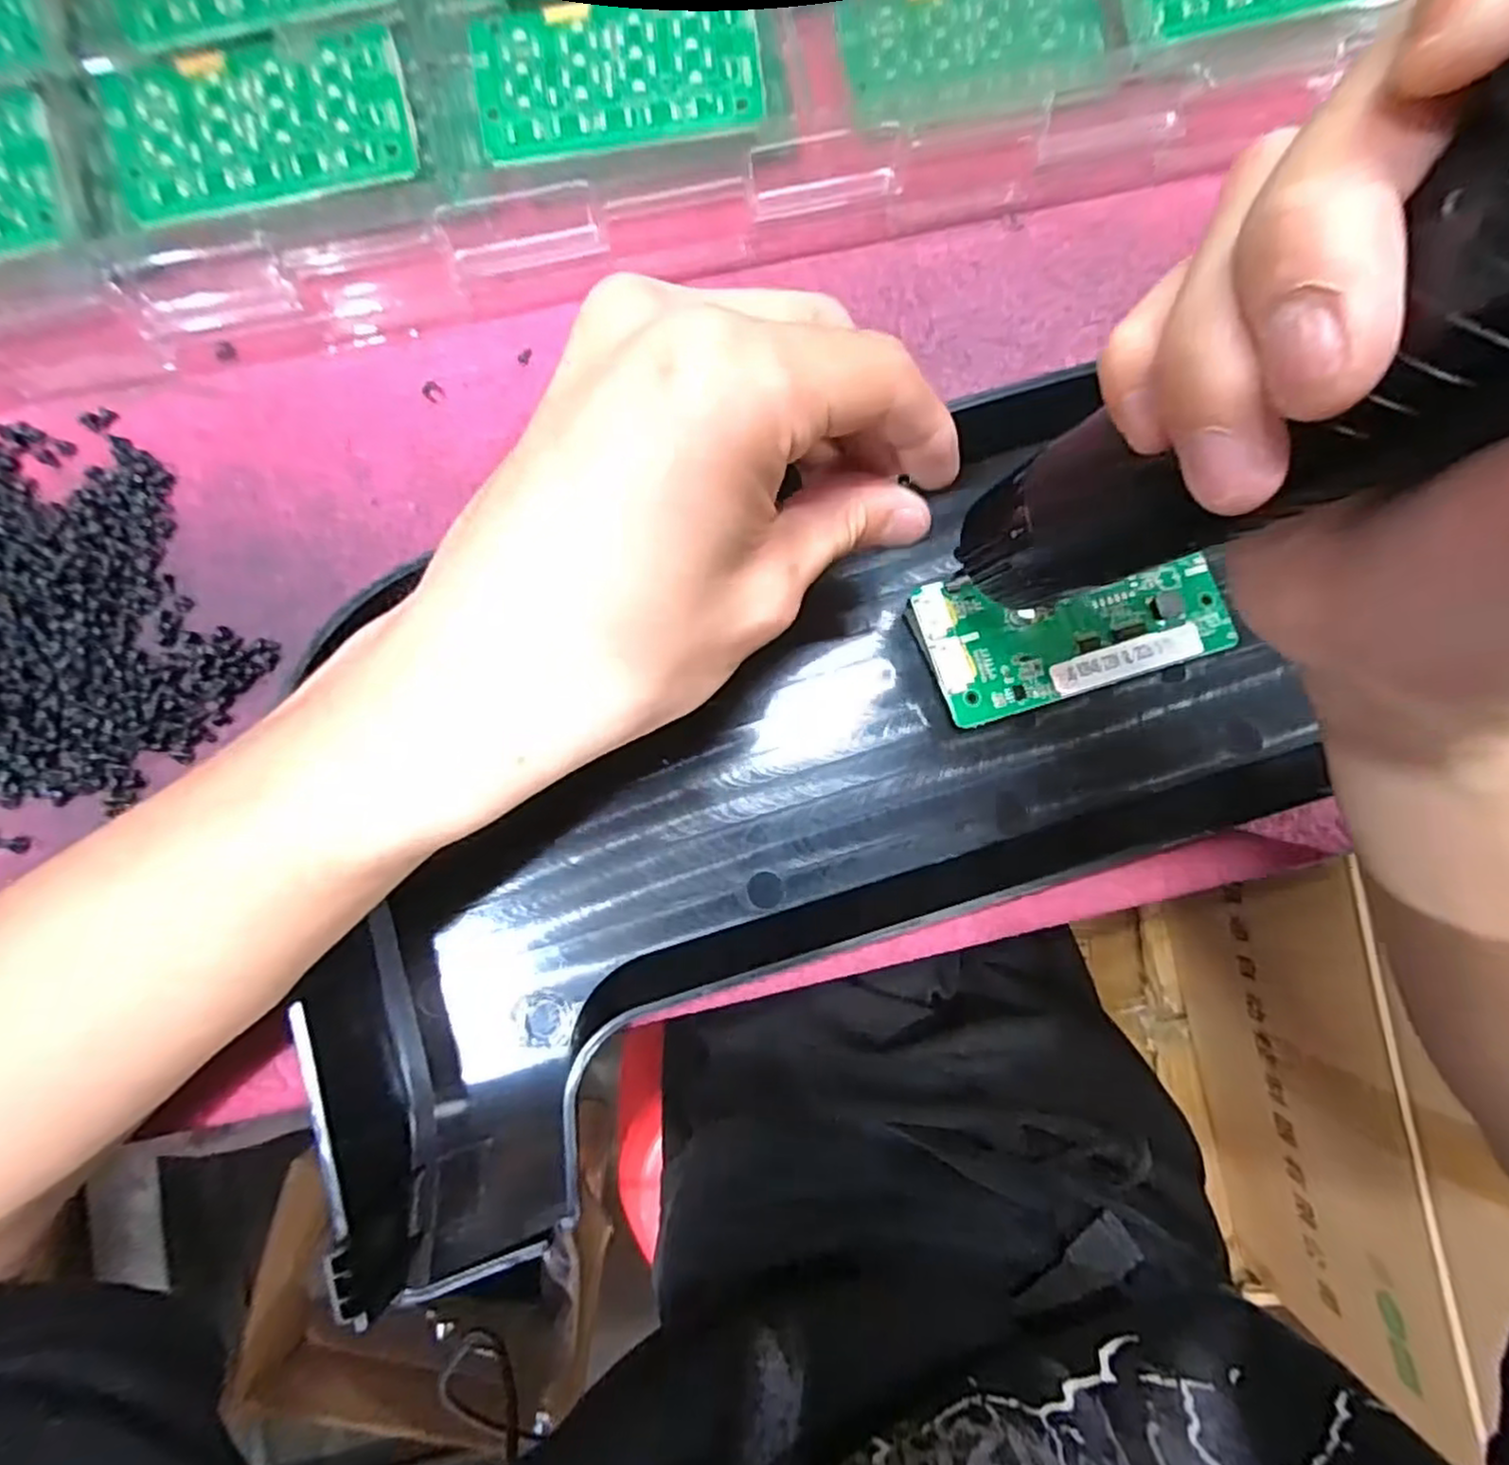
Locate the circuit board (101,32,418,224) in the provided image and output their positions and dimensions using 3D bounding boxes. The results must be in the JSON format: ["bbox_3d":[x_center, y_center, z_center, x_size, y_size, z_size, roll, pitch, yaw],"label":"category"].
[{"bbox_3d":[-0.158,-0.194,0.238,0.091,0.008,0.047,-13,83,-3],"label":"circuit board"}]

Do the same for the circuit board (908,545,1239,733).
[{"bbox_3d":[0.102,-0.035,0.236,0.094,0.011,0.044,-16,83,-3],"label":"circuit board"}]

